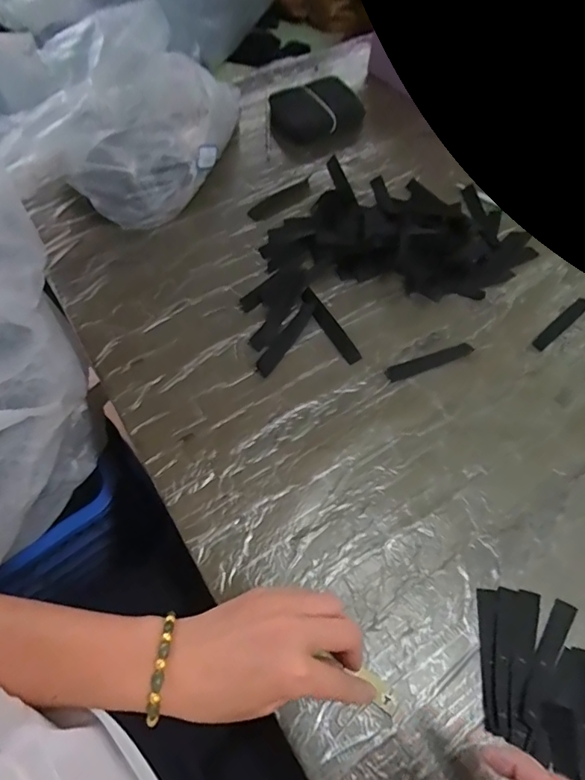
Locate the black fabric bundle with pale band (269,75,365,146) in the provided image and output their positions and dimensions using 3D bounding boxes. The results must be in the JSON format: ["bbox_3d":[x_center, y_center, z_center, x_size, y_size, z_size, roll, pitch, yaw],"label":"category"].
[{"bbox_3d":[0.033,-0.345,0.578,0.117,0.030,0.082,-26,68,-15],"label":"black fabric bundle with pale band"}]

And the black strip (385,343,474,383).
[{"bbox_3d":[0.133,-0.028,0.449,0.092,0.004,0.015,-20,66,-12],"label":"black strip"}]

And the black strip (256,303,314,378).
[{"bbox_3d":[-0.006,-0.049,0.448,0.016,0.004,0.091,31,66,12],"label":"black strip"}]

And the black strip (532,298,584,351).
[{"bbox_3d":[0.279,-0.070,0.479,0.093,0.004,0.013,-37,71,-19],"label":"black strip"}]

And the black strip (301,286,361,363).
[{"bbox_3d":[0.038,-0.064,0.458,0.018,0.006,0.091,-27,68,-15],"label":"black strip"}]

